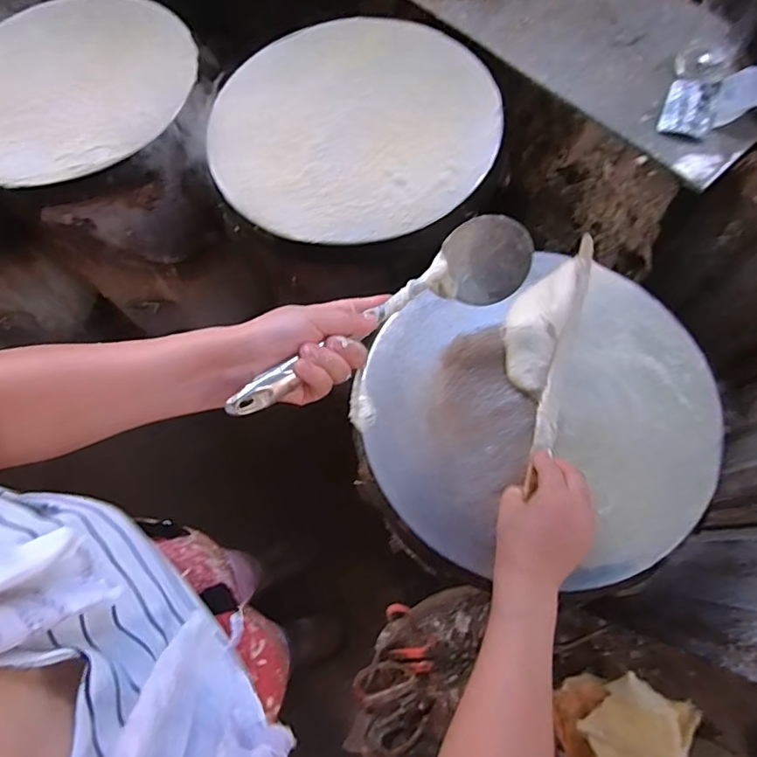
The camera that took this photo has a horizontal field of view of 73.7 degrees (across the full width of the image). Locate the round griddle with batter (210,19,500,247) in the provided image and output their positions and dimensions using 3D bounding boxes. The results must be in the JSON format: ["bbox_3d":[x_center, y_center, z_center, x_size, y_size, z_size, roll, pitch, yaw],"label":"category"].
[{"bbox_3d":[-0.029,-0.336,0.652,0.353,0.016,0.374,-1,69,2],"label":"round griddle with batter"}]

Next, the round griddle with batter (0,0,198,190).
[{"bbox_3d":[-0.457,-0.431,0.732,0.372,0.020,0.371,-1,69,2],"label":"round griddle with batter"}]

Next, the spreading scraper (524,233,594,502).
[{"bbox_3d":[0.195,-0.024,0.534,0.023,0.022,0.301,18,70,9],"label":"spreading scraper"}]

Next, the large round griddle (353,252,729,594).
[{"bbox_3d":[0.171,0.037,0.534,0.361,0.030,0.333,-1,69,2],"label":"large round griddle"}]

